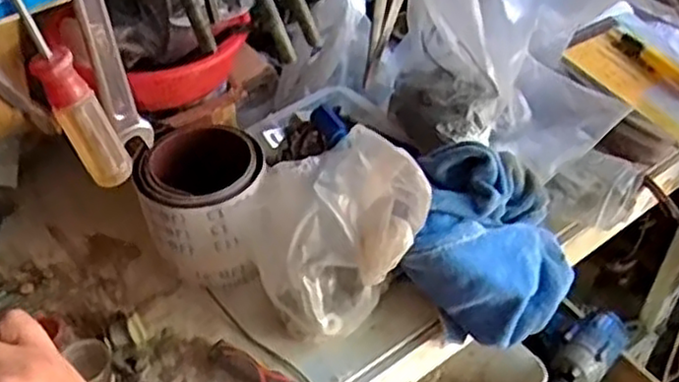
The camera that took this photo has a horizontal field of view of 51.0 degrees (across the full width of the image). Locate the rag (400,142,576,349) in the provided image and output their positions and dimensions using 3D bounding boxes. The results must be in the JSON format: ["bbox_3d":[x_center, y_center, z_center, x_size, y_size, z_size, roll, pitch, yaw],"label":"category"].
[{"bbox_3d":[0.122,0.040,0.575,0.137,0.059,0.158,24,65,-19],"label":"rag"}]

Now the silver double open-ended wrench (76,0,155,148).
[{"bbox_3d":[-0.078,-0.052,0.230,0.015,0.096,0.004,-30,52,-25],"label":"silver double open-ended wrench"}]

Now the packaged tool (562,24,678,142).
[{"bbox_3d":[0.298,-0.110,0.686,0.084,0.011,0.152,-25,50,-22],"label":"packaged tool"}]

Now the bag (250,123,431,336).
[{"bbox_3d":[-0.008,0.023,0.553,0.119,0.124,0.117,-22,49,-19],"label":"bag"}]

